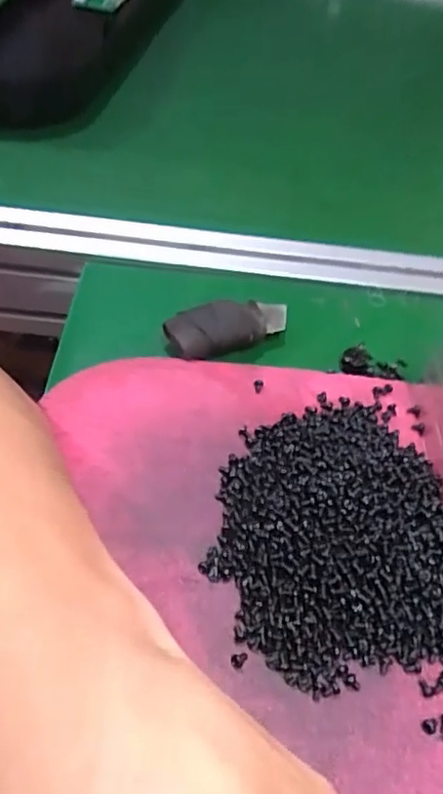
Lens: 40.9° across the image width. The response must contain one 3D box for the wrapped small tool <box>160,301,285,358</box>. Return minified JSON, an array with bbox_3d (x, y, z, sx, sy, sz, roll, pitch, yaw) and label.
[{"bbox_3d":[0.005,-0.041,0.339,0.072,0.011,0.031,-16,58,-23],"label":"wrapped small tool"}]

